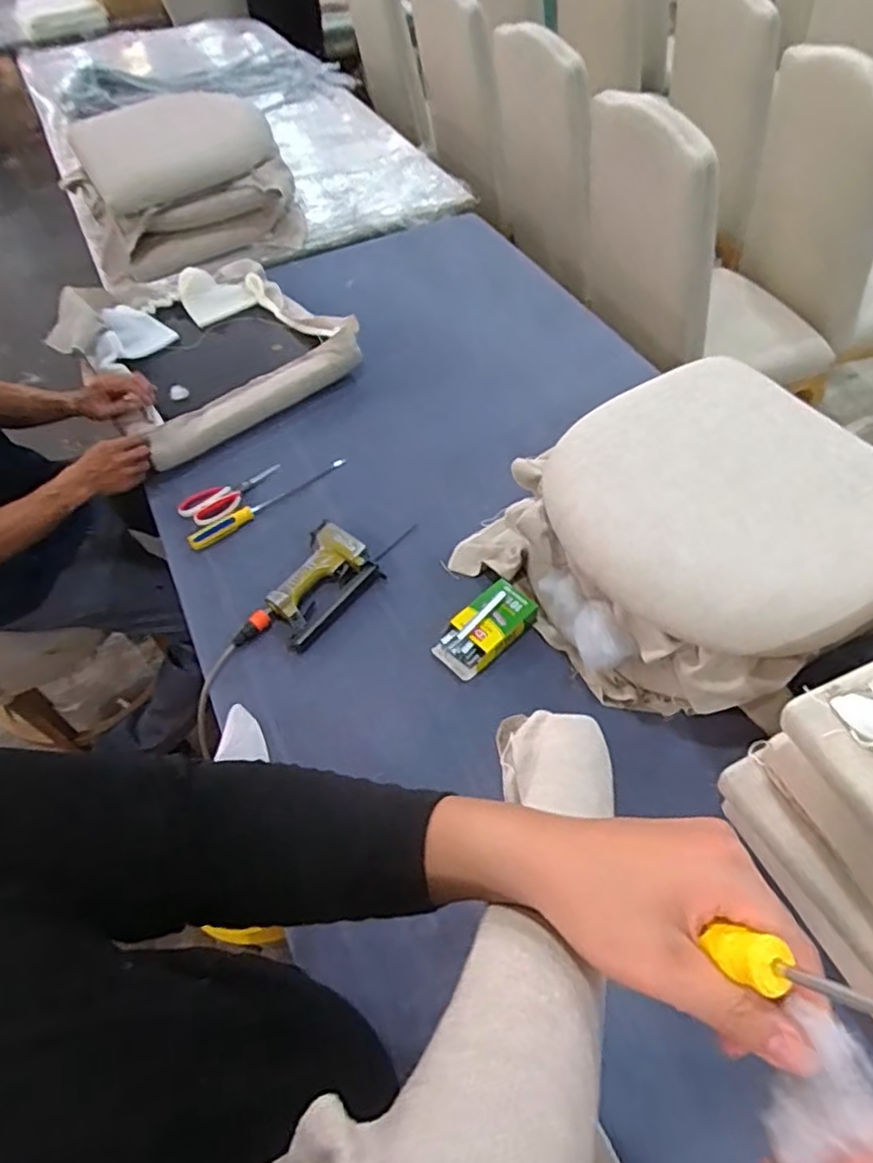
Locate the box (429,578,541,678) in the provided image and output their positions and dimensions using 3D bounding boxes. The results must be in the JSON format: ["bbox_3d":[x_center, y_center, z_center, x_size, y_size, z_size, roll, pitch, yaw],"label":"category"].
[{"bbox_3d":[0.071,0.067,0.953,0.153,0.036,0.082,-37,60,-22],"label":"box"}]

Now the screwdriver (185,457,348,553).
[{"bbox_3d":[-0.285,-0.142,1.131,0.304,0.026,0.027,-37,60,-22],"label":"screwdriver"}]

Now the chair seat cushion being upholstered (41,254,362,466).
[{"bbox_3d":[-0.476,-0.473,1.343,0.456,0.124,0.515,-37,60,-22],"label":"chair seat cushion being upholstered"}]

